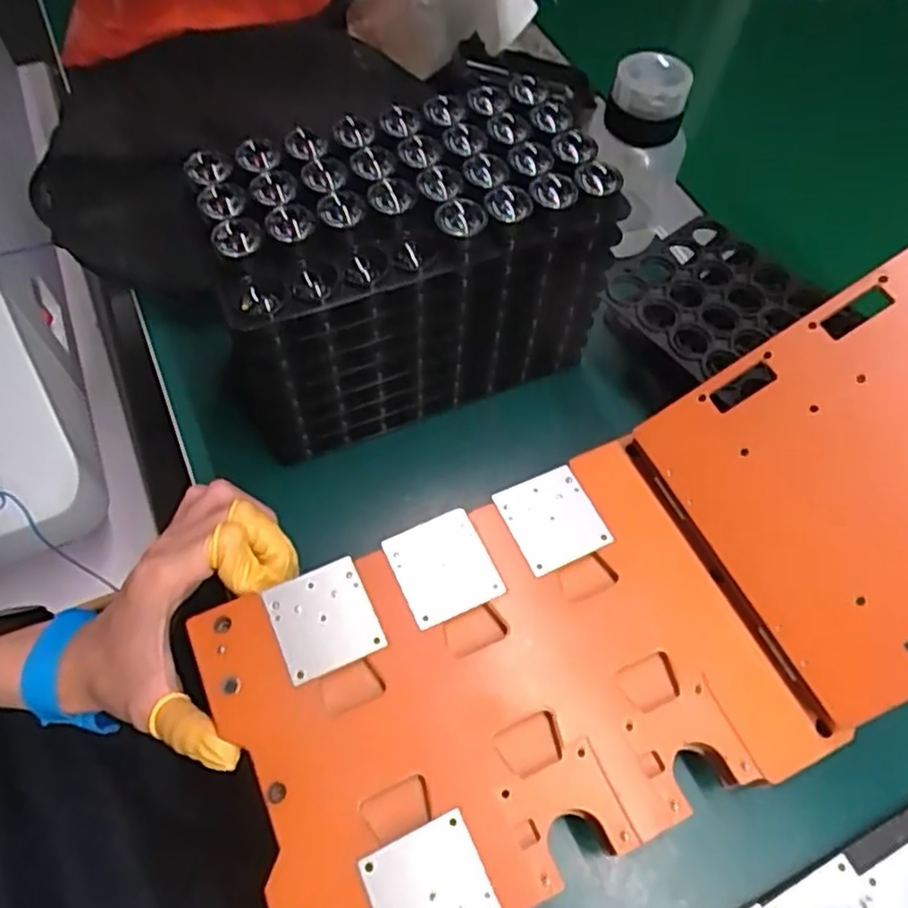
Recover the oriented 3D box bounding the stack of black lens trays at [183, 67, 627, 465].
[{"bbox_3d":[-0.027,-0.093,0.374,0.196,0.133,0.096,-21,64,-14],"label":"stack of black lens trays"}]

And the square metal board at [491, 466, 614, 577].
[{"bbox_3d":[0.049,0.032,0.350,0.043,0.005,0.047,-22,64,-15],"label":"square metal board"}]

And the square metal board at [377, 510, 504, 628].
[{"bbox_3d":[-0.005,0.054,0.337,0.044,0.004,0.047,-22,64,-15],"label":"square metal board"}]

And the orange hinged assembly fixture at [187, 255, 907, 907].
[{"bbox_3d":[0.119,0.047,0.307,0.440,0.061,0.162,-29,65,1],"label":"orange hinged assembly fixture"}]

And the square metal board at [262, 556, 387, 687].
[{"bbox_3d":[-0.059,0.076,0.322,0.044,0.004,0.045,-20,64,-14],"label":"square metal board"}]

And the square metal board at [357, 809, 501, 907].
[{"bbox_3d":[-0.008,0.170,0.270,0.044,0.004,0.047,-21,64,-15],"label":"square metal board"}]

